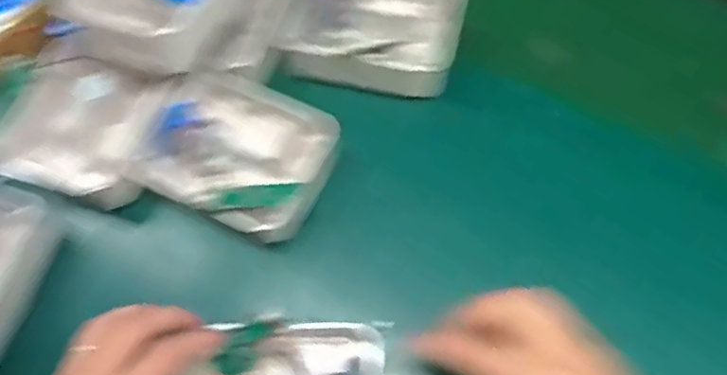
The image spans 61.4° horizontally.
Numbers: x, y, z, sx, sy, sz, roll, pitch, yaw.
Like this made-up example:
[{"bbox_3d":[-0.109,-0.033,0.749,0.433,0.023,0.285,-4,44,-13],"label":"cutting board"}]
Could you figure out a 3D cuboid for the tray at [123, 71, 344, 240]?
[{"bbox_3d":[-0.097,-0.028,0.466,0.133,0.040,0.116,26,71,11],"label":"tray"}]

